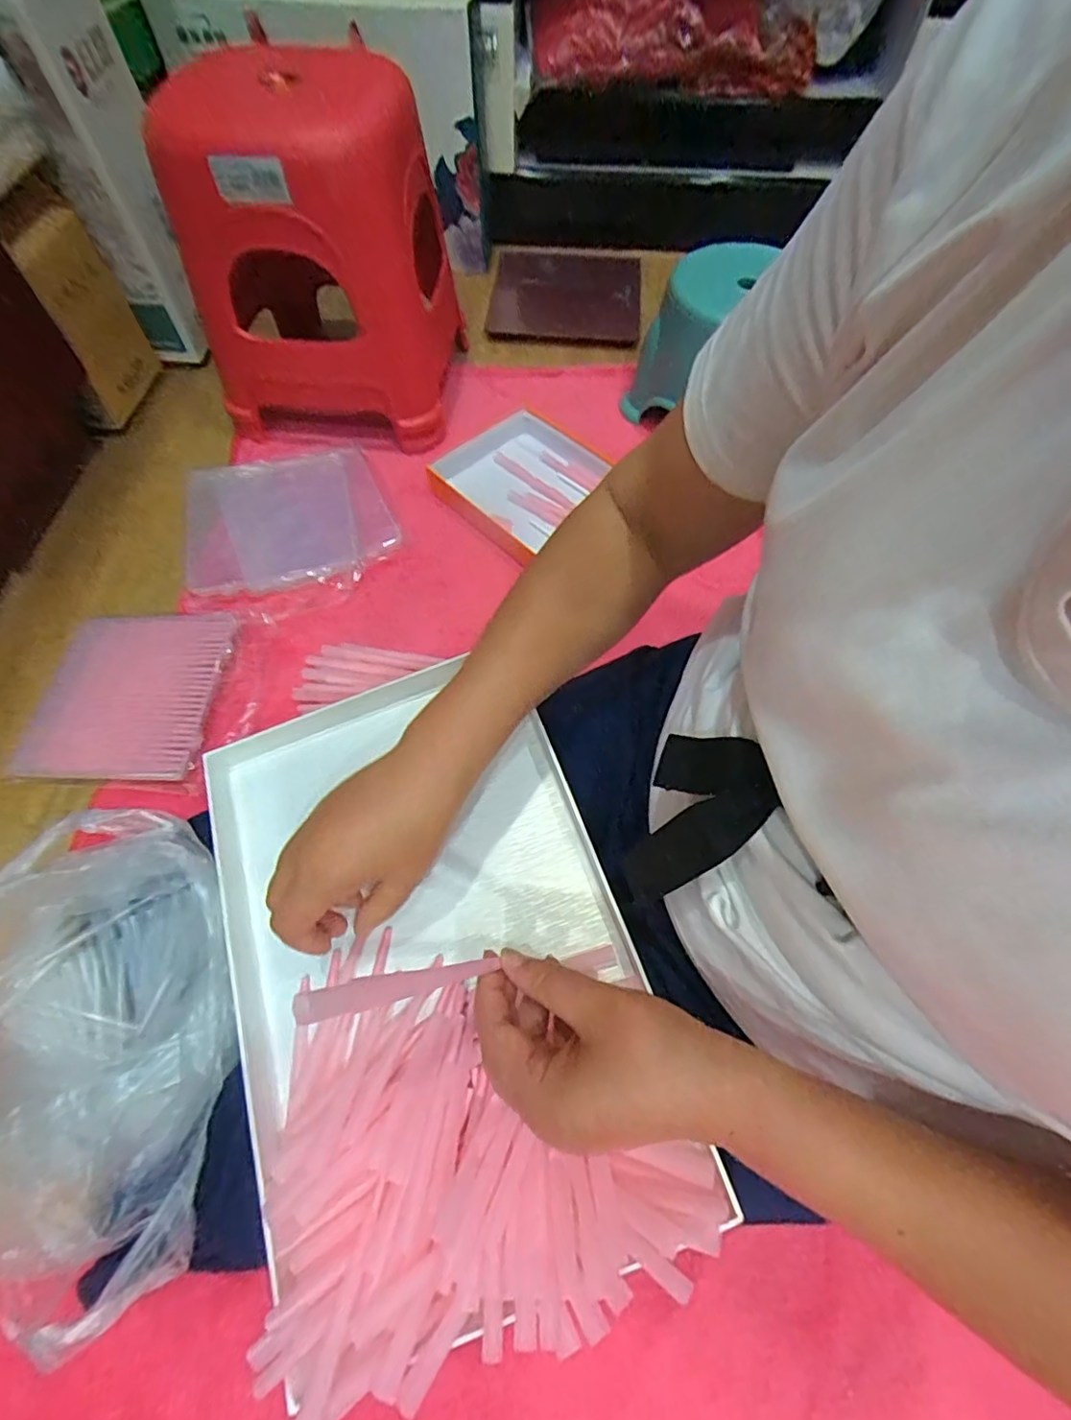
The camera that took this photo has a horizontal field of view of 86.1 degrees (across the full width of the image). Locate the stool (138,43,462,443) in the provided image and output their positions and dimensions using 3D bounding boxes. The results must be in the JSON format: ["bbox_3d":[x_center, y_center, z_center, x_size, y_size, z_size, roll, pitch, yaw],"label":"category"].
[{"bbox_3d":[-0.281,-0.614,0.750,0.289,0.356,0.338,2,63,1],"label":"stool"}]

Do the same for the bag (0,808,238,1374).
[{"bbox_3d":[-0.292,0.222,0.380,0.181,0.094,0.287,-15,63,-8],"label":"bag"}]

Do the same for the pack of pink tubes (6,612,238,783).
[{"bbox_3d":[-0.454,-0.016,0.643,0.203,0.034,0.206,0,63,0],"label":"pack of pink tubes"}]

